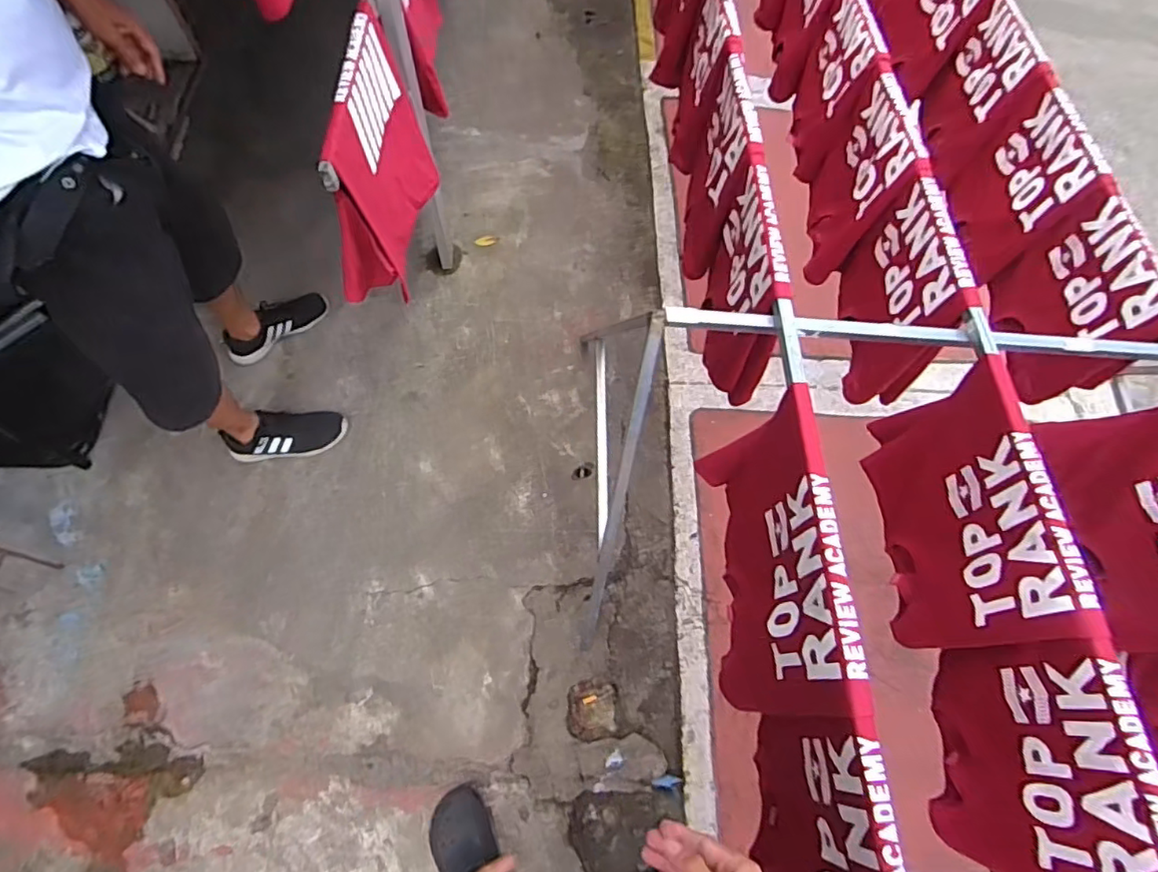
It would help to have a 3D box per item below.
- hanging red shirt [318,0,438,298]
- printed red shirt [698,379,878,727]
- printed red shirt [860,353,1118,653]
[{"bbox_3d":[-0.371,-0.513,1.090,0.113,0.319,0.427,4,68,-4],"label":"hanging red shirt"},{"bbox_3d":[0.268,0.166,0.832,0.070,0.301,0.403,2,68,-5],"label":"printed red shirt"},{"bbox_3d":[0.569,0.109,0.905,0.066,0.330,0.406,1,68,-5],"label":"printed red shirt"}]

